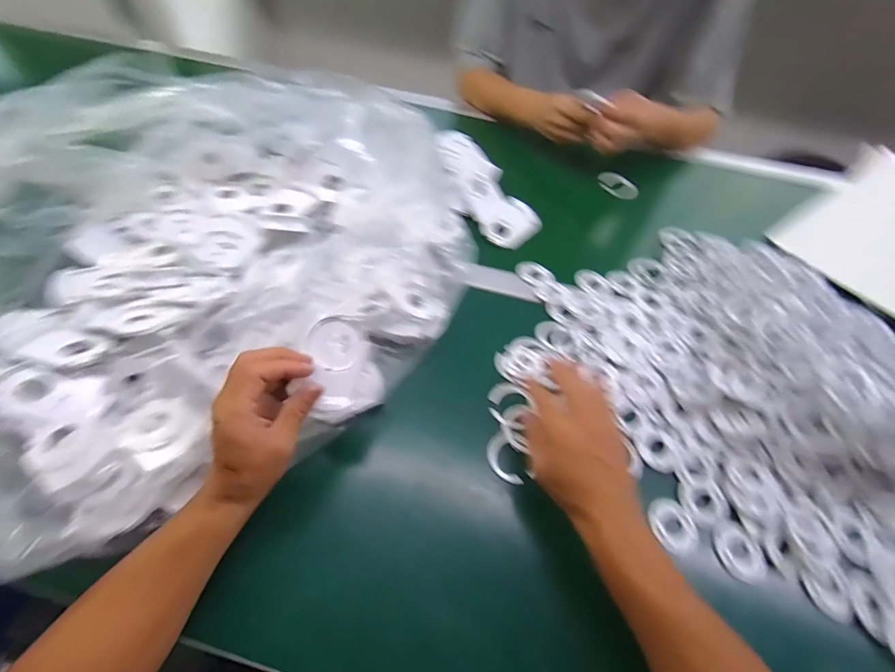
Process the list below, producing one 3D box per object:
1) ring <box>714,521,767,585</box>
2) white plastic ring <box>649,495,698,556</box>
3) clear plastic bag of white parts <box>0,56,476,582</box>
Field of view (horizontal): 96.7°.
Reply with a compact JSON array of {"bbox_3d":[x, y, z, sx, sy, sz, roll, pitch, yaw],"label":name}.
[{"bbox_3d":[0.283,0.211,0.389,0.040,0.015,0.051,1,56,-3],"label":"ring"},{"bbox_3d":[0.226,0.190,0.399,0.045,0.008,0.052,14,57,6],"label":"white plastic ring"},{"bbox_3d":[-0.288,-0.120,0.480,0.577,0.136,0.553,-32,64,-22],"label":"clear plastic bag of white parts"}]

